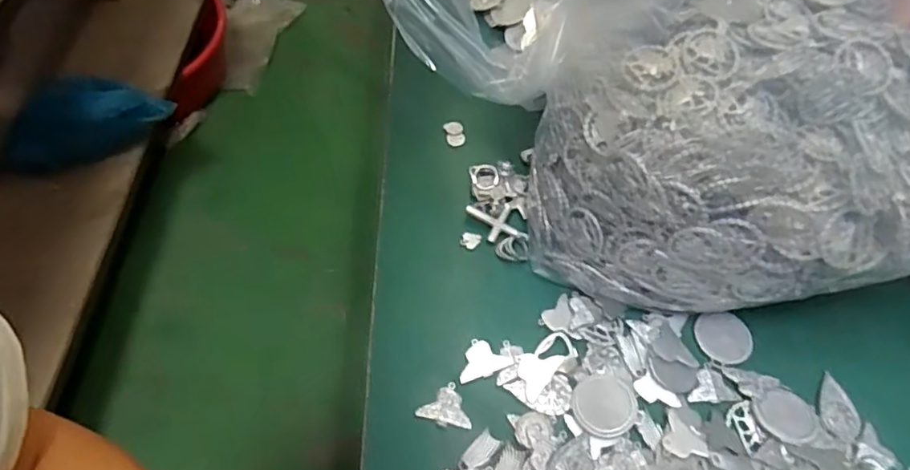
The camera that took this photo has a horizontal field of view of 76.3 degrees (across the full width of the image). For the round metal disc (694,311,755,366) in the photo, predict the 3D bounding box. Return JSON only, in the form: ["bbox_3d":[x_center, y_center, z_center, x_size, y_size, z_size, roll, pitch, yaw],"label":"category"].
[{"bbox_3d":[0.191,0.072,0.410,0.037,0.006,0.037,0,59,-1],"label":"round metal disc"}]

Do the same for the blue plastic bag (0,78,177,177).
[{"bbox_3d":[-0.703,-0.208,1.074,0.296,0.135,0.115,-17,59,6],"label":"blue plastic bag"}]

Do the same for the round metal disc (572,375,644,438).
[{"bbox_3d":[0.097,0.110,0.374,0.039,0.006,0.039,-8,57,13],"label":"round metal disc"}]

